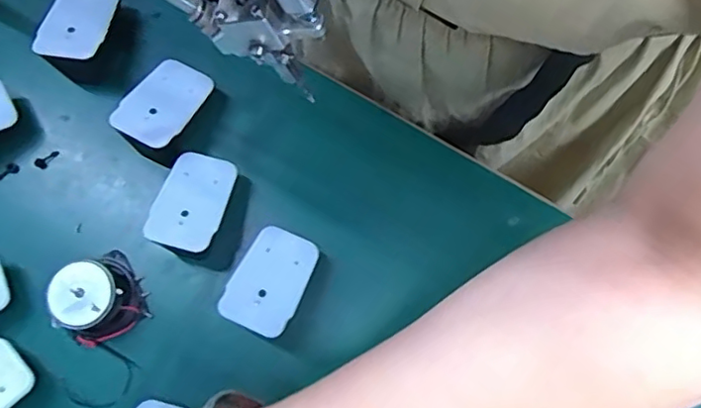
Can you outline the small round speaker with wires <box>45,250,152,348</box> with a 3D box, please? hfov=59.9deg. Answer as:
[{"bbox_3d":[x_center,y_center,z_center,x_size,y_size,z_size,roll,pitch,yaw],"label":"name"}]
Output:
[{"bbox_3d":[-0.167,0.060,0.399,0.049,0.034,0.054,-27,79,-7],"label":"small round speaker with wires"}]

